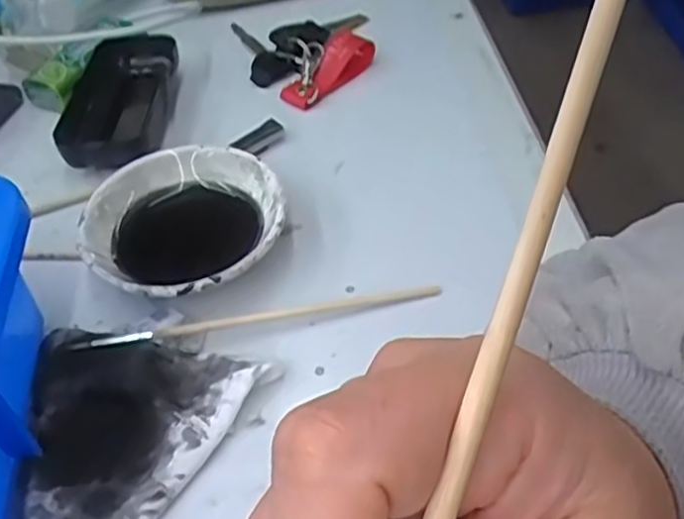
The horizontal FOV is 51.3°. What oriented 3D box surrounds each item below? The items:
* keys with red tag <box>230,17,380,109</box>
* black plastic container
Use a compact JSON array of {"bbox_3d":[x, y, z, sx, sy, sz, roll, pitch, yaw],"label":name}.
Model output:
[{"bbox_3d":[-0.021,-0.133,0.450,0.083,0.023,0.095,-10,47,-5],"label":"keys with red tag"},{"bbox_3d":[-0.127,-0.093,0.416,0.052,0.025,0.116,-3,46,1],"label":"black plastic container"}]

